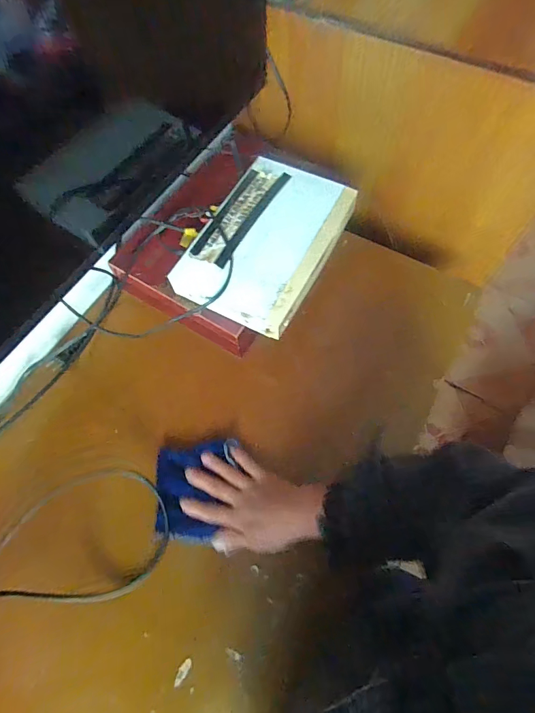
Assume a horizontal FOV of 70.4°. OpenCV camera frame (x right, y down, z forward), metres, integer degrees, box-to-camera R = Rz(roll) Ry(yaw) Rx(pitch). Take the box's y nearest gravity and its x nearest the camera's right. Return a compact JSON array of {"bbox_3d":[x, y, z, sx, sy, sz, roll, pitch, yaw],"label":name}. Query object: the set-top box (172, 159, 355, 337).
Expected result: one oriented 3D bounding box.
[{"bbox_3d":[0.002,-0.164,0.537,0.169,0.040,0.251,25,69,12],"label":"set-top box"}]

